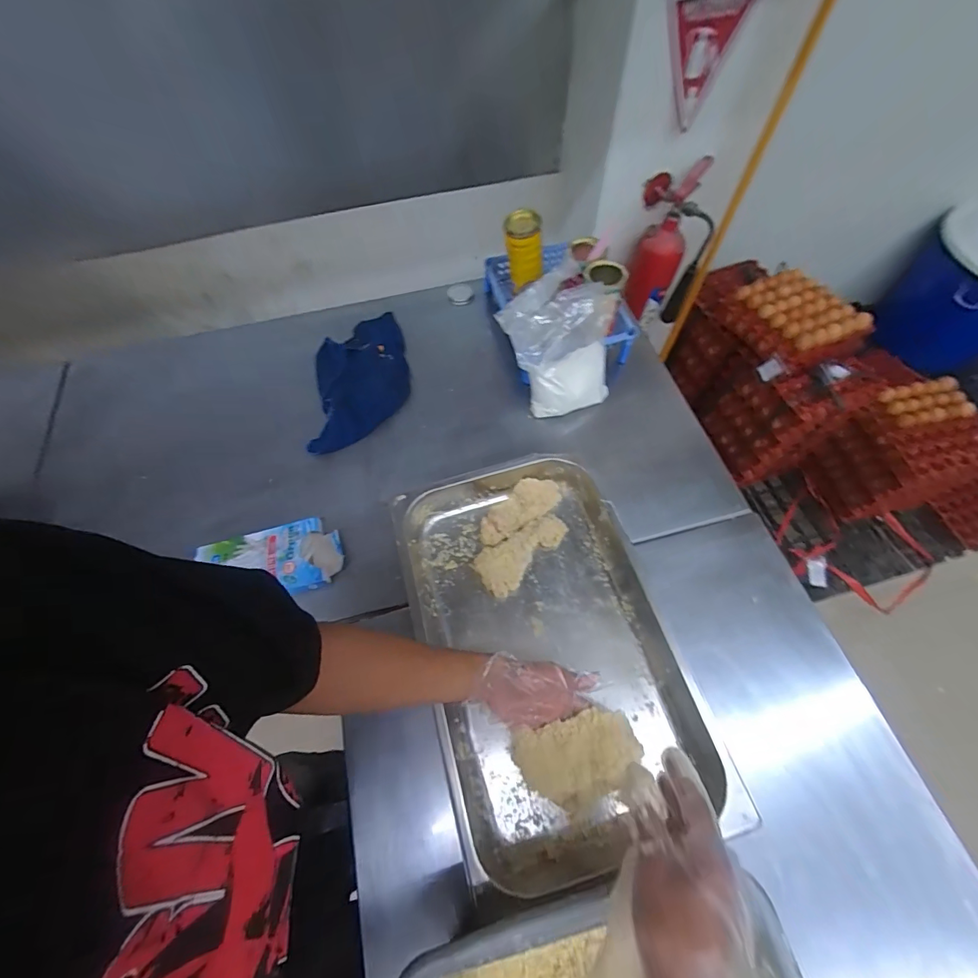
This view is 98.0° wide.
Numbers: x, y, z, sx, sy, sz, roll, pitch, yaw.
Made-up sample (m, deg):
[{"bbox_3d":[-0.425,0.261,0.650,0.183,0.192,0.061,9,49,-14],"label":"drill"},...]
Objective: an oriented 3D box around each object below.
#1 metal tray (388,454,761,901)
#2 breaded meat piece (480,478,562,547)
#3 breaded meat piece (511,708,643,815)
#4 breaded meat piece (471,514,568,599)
[{"bbox_3d":[0.073,0.200,0.590,0.326,0.060,0.505,-15,63,-6],"label":"metal tray"},{"bbox_3d":[0.048,0.032,0.684,0.153,0.026,0.060,-38,67,-16],"label":"breaded meat piece"},{"bbox_3d":[0.107,0.322,0.503,0.139,0.023,0.089,-17,63,-6],"label":"breaded meat piece"},{"bbox_3d":[0.051,0.094,0.661,0.155,0.030,0.071,-39,68,-17],"label":"breaded meat piece"}]

